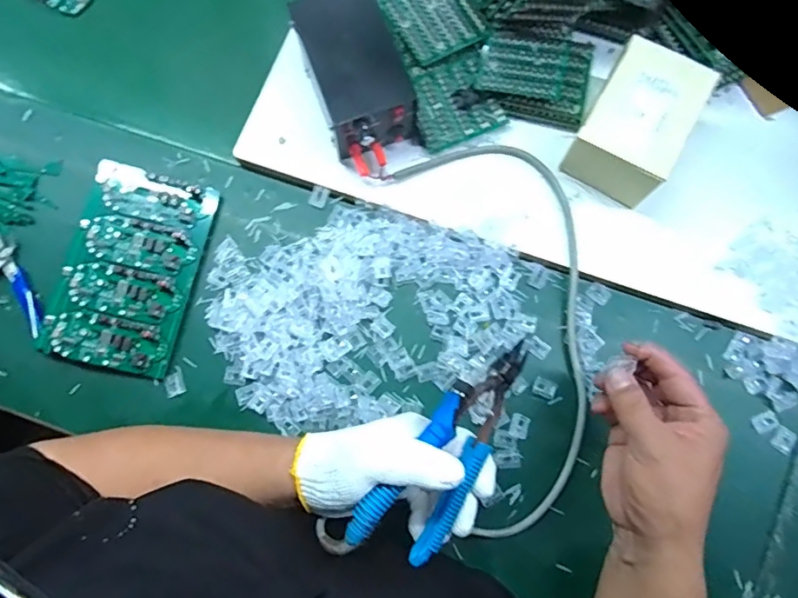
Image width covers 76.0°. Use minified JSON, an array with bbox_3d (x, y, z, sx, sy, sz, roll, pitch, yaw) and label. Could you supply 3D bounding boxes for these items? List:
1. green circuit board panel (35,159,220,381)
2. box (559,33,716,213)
[{"bbox_3d":[-0.254,-0.028,0.481,0.111,0.028,0.185,11,78,3],"label":"green circuit board panel"},{"bbox_3d":[0.224,-0.166,0.488,0.086,0.066,0.124,30,80,6],"label":"box"}]

